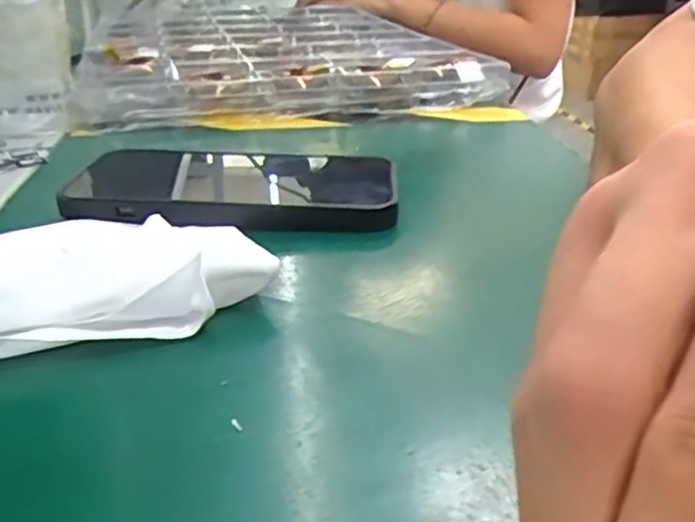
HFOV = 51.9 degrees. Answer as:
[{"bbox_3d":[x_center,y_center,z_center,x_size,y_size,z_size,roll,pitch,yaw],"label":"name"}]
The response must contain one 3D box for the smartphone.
[{"bbox_3d":[-0.053,-0.036,0.331,0.152,0.009,0.090,3,25,8],"label":"smartphone"}]

